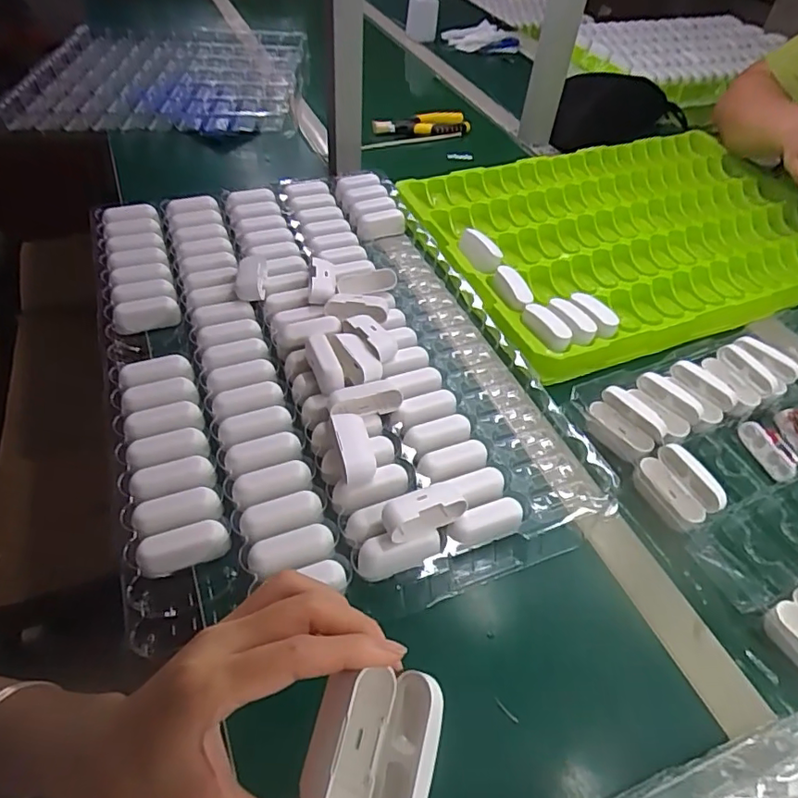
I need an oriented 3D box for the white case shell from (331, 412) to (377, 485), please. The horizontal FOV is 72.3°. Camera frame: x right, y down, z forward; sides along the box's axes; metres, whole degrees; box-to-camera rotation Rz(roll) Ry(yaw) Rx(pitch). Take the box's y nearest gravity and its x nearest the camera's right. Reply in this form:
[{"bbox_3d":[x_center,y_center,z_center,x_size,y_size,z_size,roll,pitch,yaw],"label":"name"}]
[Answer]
[{"bbox_3d":[-0.037,0.037,0.448,0.027,0.022,0.061,-10,50,-14],"label":"white case shell"}]

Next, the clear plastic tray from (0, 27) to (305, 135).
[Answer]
[{"bbox_3d":[-0.414,-0.630,1.038,0.457,0.037,0.529,0,48,-6],"label":"clear plastic tray"}]

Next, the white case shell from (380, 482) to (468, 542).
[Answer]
[{"bbox_3d":[0.019,0.083,0.413,0.064,0.026,0.026,-20,53,-21],"label":"white case shell"}]

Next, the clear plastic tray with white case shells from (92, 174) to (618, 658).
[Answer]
[{"bbox_3d":[-0.092,-0.061,0.563,0.384,0.061,0.573,-15,51,-17],"label":"clear plastic tray with white case shells"}]

